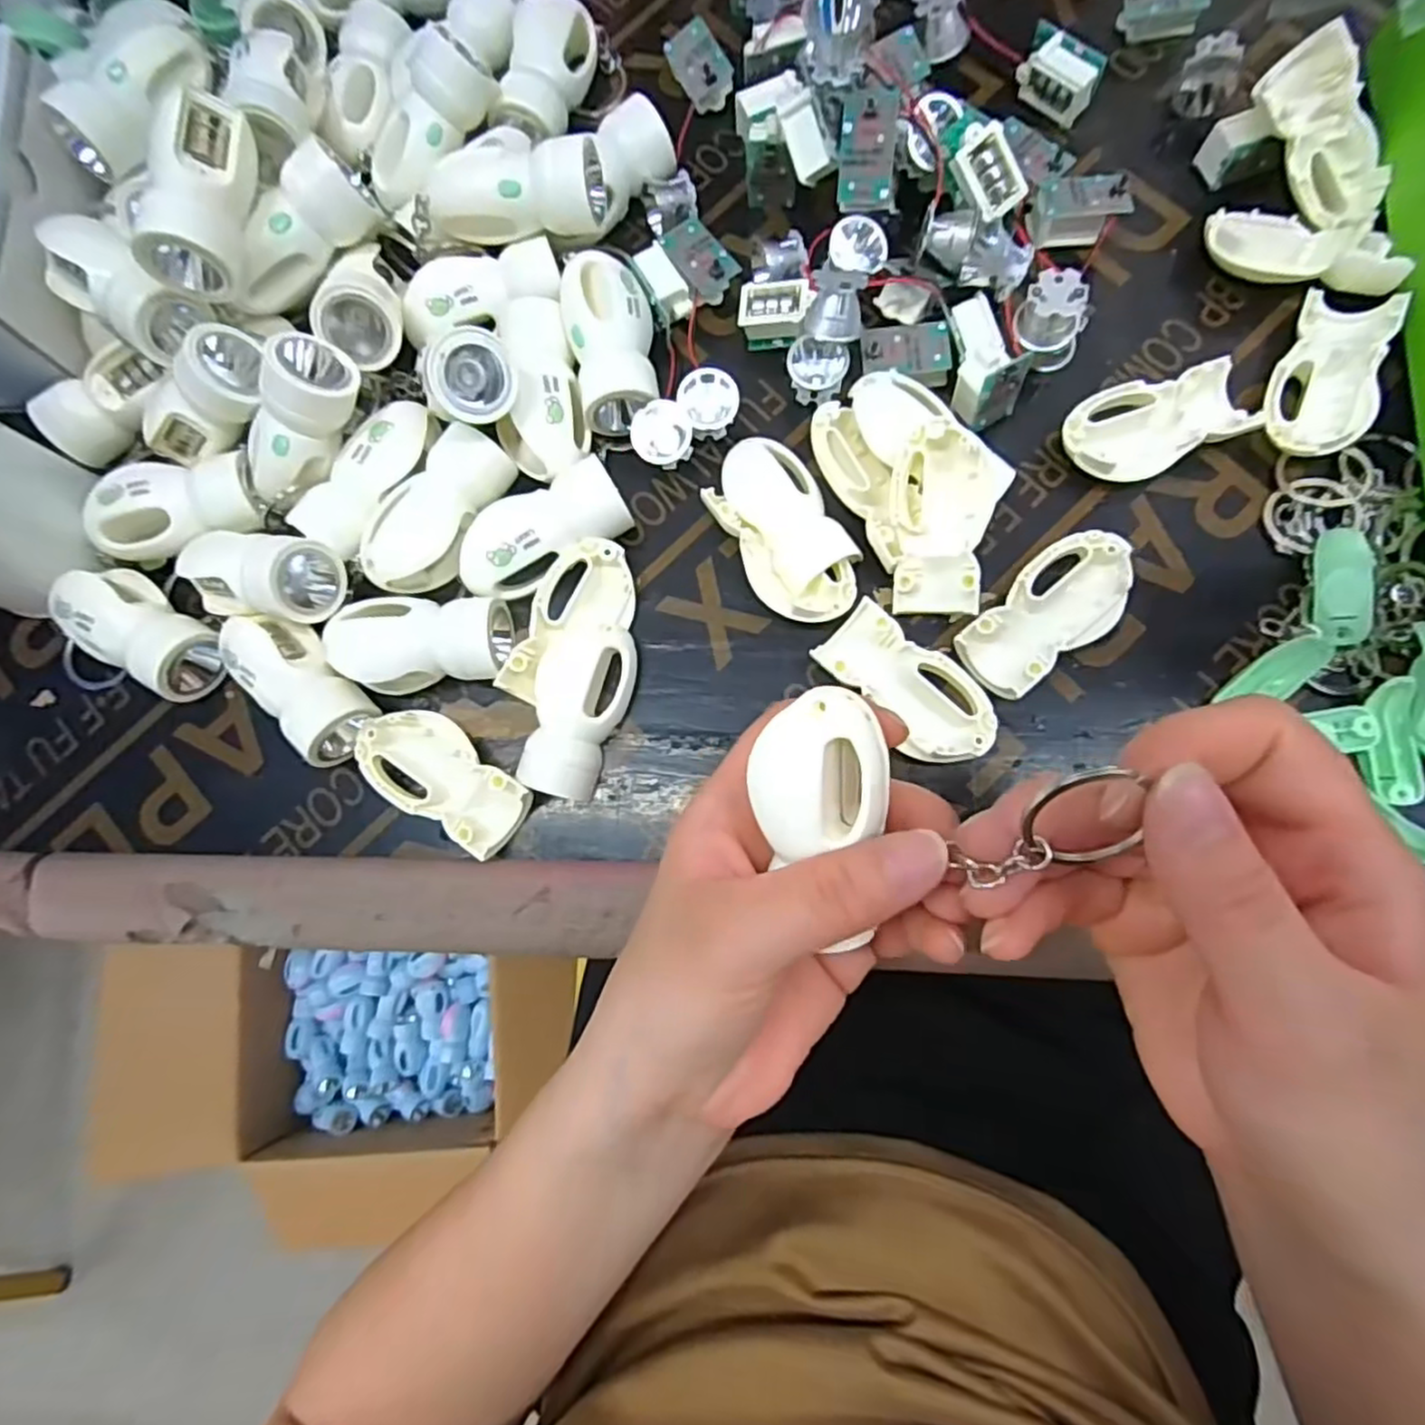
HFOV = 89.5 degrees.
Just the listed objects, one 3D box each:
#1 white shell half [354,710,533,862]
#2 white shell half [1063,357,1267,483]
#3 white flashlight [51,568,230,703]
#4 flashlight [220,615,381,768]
[{"bbox_3d":[-0.099,0.024,0.265,0.064,0.015,0.032,31,84,9],"label":"white shell half"},{"bbox_3d":[0.162,-0.105,0.265,0.064,0.017,0.034,-21,79,1],"label":"white shell half"},{"bbox_3d":[-0.216,-0.031,0.275,0.056,0.028,0.029,34,85,10],"label":"white flashlight"},{"bbox_3d":[-0.152,-0.011,0.267,0.028,0.025,0.061,-43,79,-3],"label":"flashlight"}]

